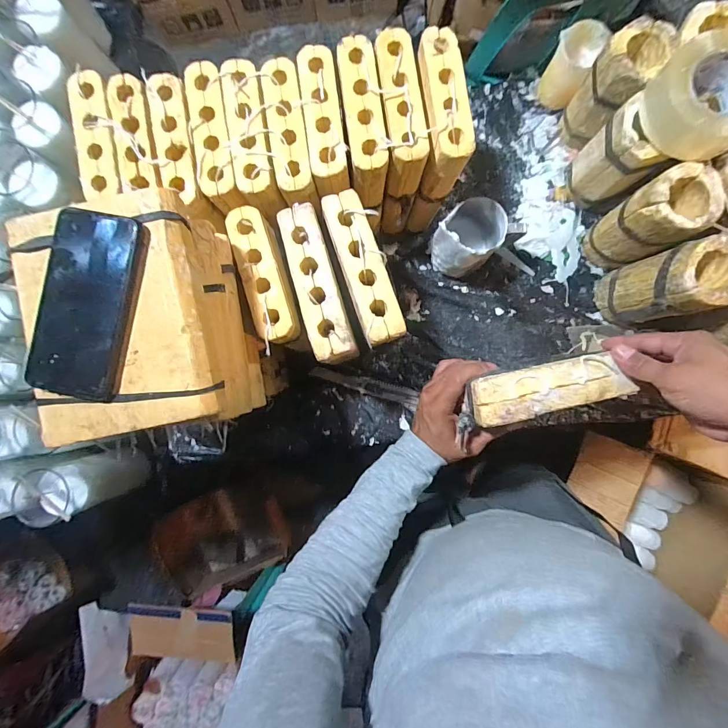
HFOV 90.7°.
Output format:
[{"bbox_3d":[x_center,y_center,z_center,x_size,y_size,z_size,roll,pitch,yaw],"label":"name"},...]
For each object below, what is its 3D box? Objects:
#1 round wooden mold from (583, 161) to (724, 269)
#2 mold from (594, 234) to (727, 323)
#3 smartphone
[{"bbox_3d":[0.416,-0.209,0.537,0.085,0.162,0.085,0,87,2],"label":"round wooden mold"},{"bbox_3d":[0.439,-0.112,0.529,0.106,0.154,0.093,-6,87,1],"label":"mold"},{"bbox_3d":[-0.246,-0.053,0.317,0.081,0.015,0.160,11,87,2],"label":"smartphone"}]

